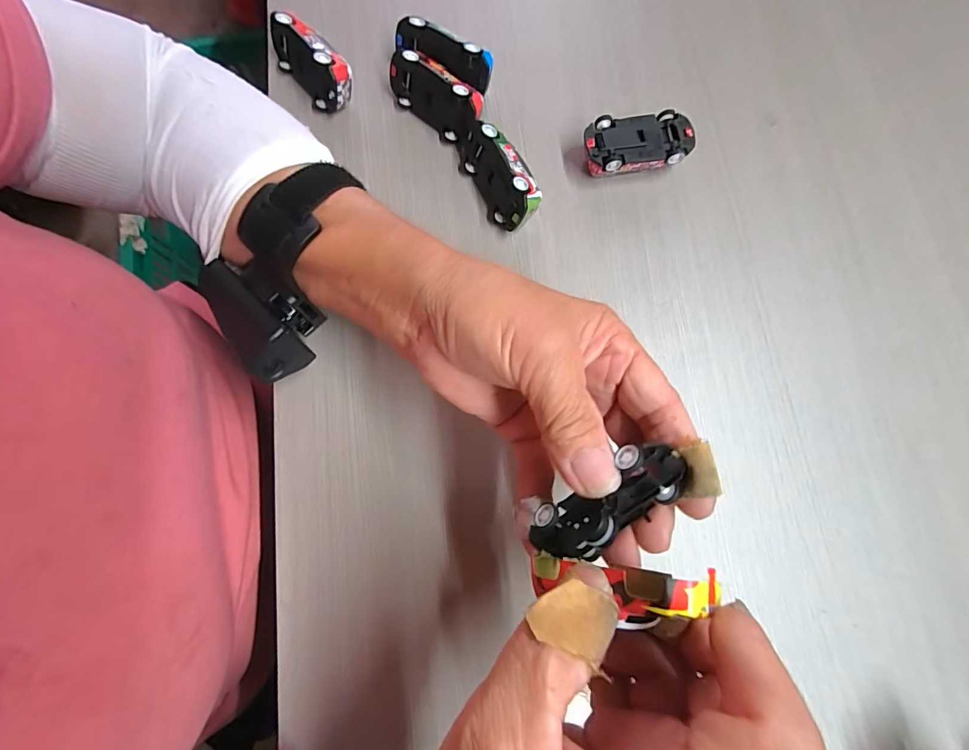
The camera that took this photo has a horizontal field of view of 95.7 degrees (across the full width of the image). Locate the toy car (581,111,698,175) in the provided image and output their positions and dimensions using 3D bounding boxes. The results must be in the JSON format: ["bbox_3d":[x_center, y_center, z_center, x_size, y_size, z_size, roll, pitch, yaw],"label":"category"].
[{"bbox_3d":[0.092,-0.138,0.267,0.065,0.021,0.031,-8,79,-2],"label":"toy car"}]

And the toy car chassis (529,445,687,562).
[{"bbox_3d":[0.045,0.049,0.164,0.061,0.020,0.024,-37,81,12],"label":"toy car chassis"}]

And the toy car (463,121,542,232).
[{"bbox_3d":[0.010,-0.118,0.259,0.020,0.033,0.064,-19,77,-34],"label":"toy car"}]

